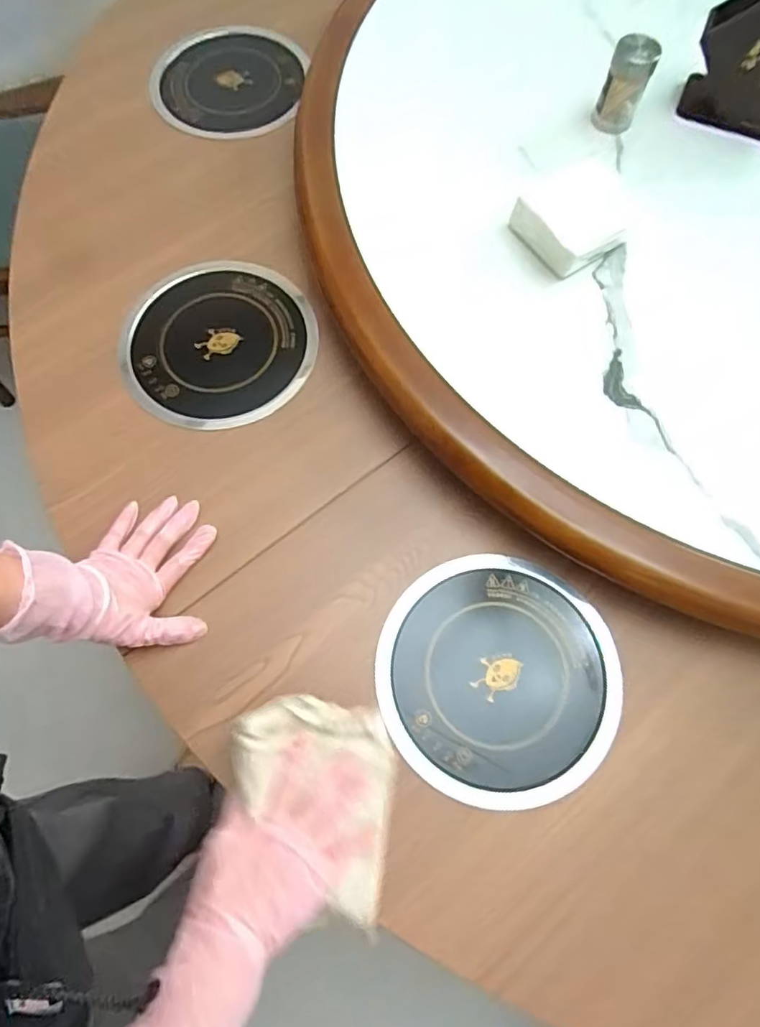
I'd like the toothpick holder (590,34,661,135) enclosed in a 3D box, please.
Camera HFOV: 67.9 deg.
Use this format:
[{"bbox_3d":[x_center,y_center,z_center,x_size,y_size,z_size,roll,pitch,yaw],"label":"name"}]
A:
[{"bbox_3d":[0.256,-0.448,0.587,0.042,0.082,0.042,0,71,-1],"label":"toothpick holder"}]

